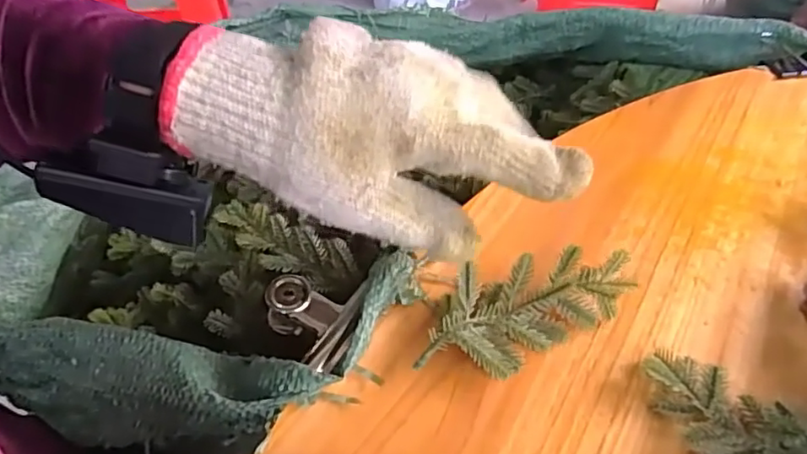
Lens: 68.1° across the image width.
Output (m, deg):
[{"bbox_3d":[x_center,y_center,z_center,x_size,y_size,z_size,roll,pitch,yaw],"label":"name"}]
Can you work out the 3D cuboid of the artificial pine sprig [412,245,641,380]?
[{"bbox_3d":[0.056,0.039,0.296,0.111,0.030,0.051,-21,53,-22],"label":"artificial pine sprig"}]

